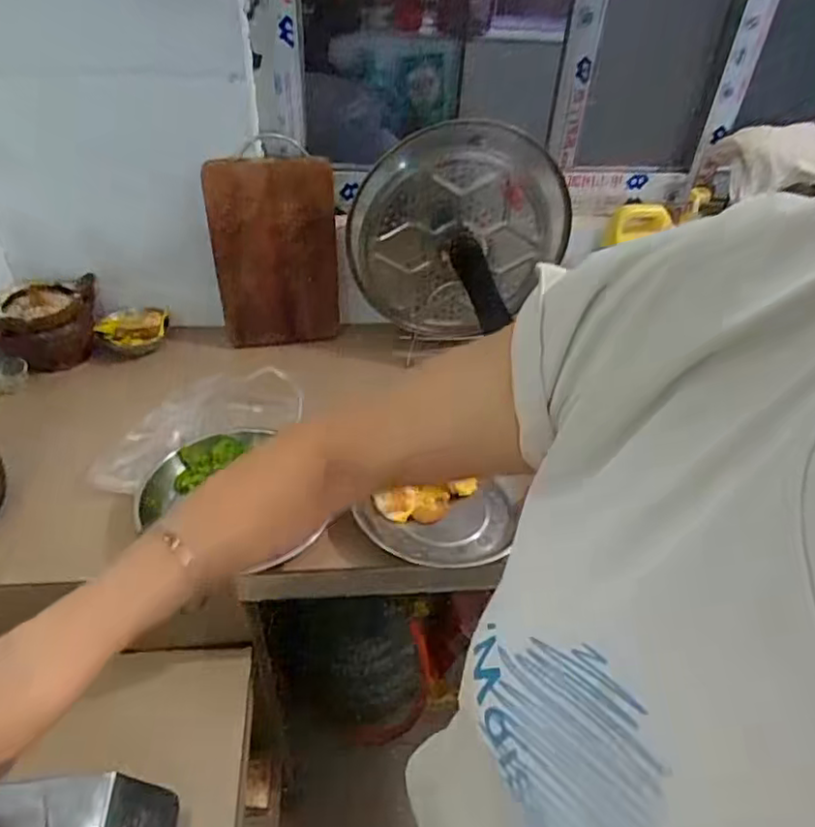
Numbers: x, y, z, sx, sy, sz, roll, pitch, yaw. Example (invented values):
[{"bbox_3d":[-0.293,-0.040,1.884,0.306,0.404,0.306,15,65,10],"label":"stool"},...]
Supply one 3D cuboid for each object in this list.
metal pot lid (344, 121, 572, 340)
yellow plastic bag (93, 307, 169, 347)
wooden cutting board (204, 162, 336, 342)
[{"bbox_3d":[0.079,-0.269,0.950,0.321,0.296,0.096,-2,43,-6],"label":"metal pot lid"},{"bbox_3d":[-0.418,-0.132,0.984,0.102,0.046,0.048,-5,43,-9],"label":"yellow plastic bag"},{"bbox_3d":[-0.201,-0.240,0.981,0.182,0.294,0.029,-7,43,-11],"label":"wooden cutting board"}]

